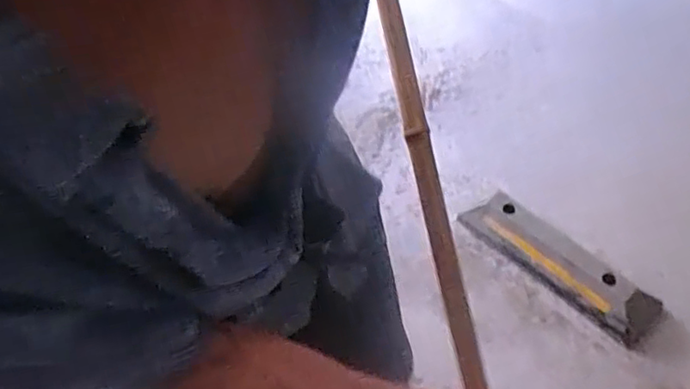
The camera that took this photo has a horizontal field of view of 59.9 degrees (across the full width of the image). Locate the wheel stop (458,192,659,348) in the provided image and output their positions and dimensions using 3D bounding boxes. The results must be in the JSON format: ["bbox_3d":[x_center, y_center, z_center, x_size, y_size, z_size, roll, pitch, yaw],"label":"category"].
[{"bbox_3d":[0.550,0.173,1.555,0.146,0.109,0.533,-40,58,-22],"label":"wheel stop"}]

